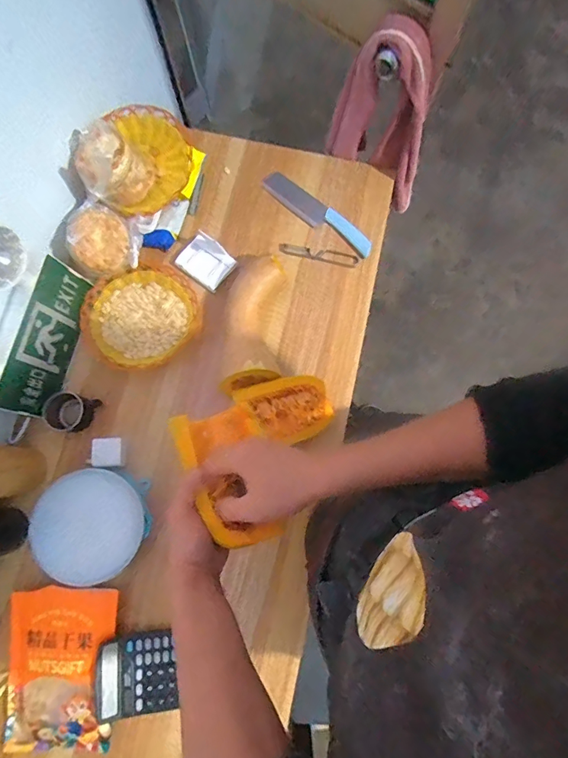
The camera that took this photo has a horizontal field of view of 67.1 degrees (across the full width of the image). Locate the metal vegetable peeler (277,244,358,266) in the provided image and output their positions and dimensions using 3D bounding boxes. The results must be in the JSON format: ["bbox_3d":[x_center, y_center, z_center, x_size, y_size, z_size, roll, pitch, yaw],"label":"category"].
[{"bbox_3d":[0.068,-0.247,0.844,0.154,0.009,0.029,12,79,3],"label":"metal vegetable peeler"}]

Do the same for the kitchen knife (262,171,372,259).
[{"bbox_3d":[0.068,-0.331,0.857,0.259,0.014,0.051,40,82,7],"label":"kitchen knife"}]

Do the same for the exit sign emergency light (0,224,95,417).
[{"bbox_3d":[-0.435,-0.084,0.683,0.058,0.230,0.257,10,80,16],"label":"exit sign emergency light"}]

